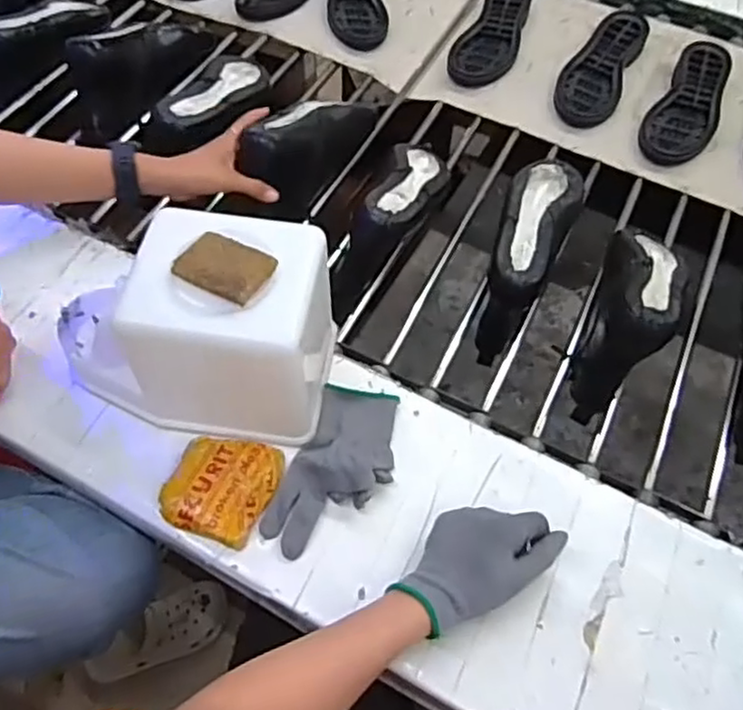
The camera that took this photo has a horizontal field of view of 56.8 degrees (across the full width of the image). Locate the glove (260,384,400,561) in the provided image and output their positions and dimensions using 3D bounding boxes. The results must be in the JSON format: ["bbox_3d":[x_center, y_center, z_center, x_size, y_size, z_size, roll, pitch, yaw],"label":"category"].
[{"bbox_3d":[-0.030,0.099,0.616,0.084,0.029,0.165,18,60,11],"label":"glove"}]

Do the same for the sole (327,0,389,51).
[{"bbox_3d":[-0.024,-0.579,1.093,0.088,0.036,0.233,-2,58,-3],"label":"sole"}]

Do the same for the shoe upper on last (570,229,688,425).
[{"bbox_3d":[0.269,-0.045,0.709,0.073,0.127,0.220,22,61,12],"label":"shoe upper on last"}]

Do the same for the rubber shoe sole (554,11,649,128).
[{"bbox_3d":[0.334,-0.423,0.999,0.088,0.025,0.241,24,60,13],"label":"rubber shoe sole"}]

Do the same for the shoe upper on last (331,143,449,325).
[{"bbox_3d":[0.032,-0.165,0.787,0.081,0.111,0.256,14,60,8],"label":"shoe upper on last"}]

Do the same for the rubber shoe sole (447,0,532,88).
[{"bbox_3d":[0.191,-0.500,1.047,0.089,0.025,0.251,21,60,11],"label":"rubber shoe sole"}]

